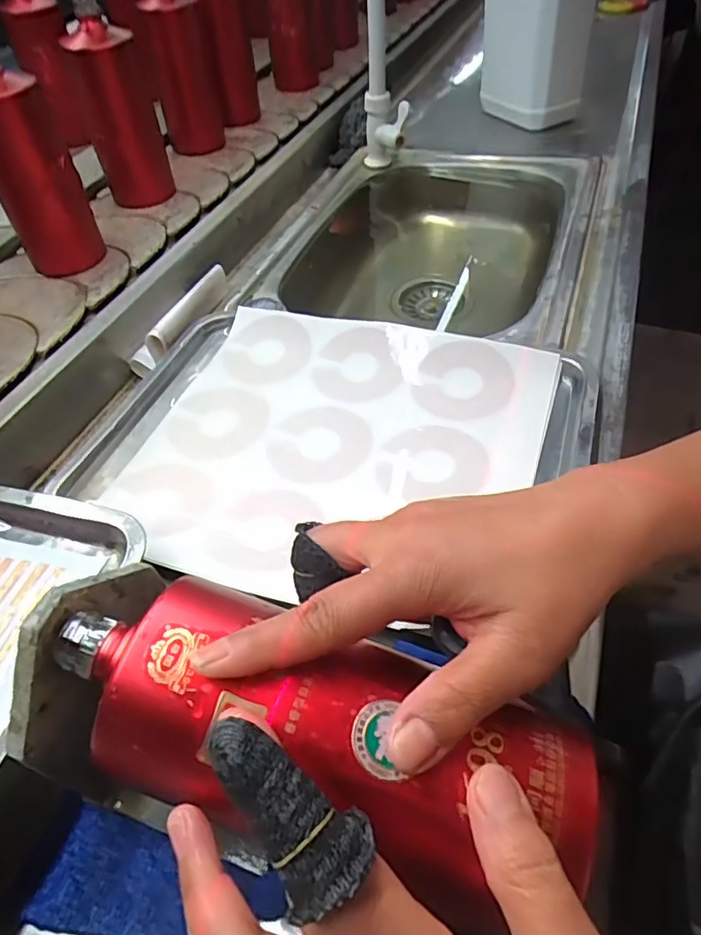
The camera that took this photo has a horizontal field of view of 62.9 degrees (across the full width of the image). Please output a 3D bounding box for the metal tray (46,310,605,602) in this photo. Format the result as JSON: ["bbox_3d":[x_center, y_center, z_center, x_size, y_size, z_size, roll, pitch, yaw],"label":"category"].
[{"bbox_3d":[-0.028,-0.026,0.457,0.386,0.032,0.280,15,54,16],"label":"metal tray"}]

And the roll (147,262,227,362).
[{"bbox_3d":[-0.162,-0.164,0.579,0.025,0.023,0.135,14,53,15],"label":"roll"}]

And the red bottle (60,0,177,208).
[{"bbox_3d":[-0.281,-0.434,0.697,0.079,0.205,0.066,-20,51,-14],"label":"red bottle"}]

